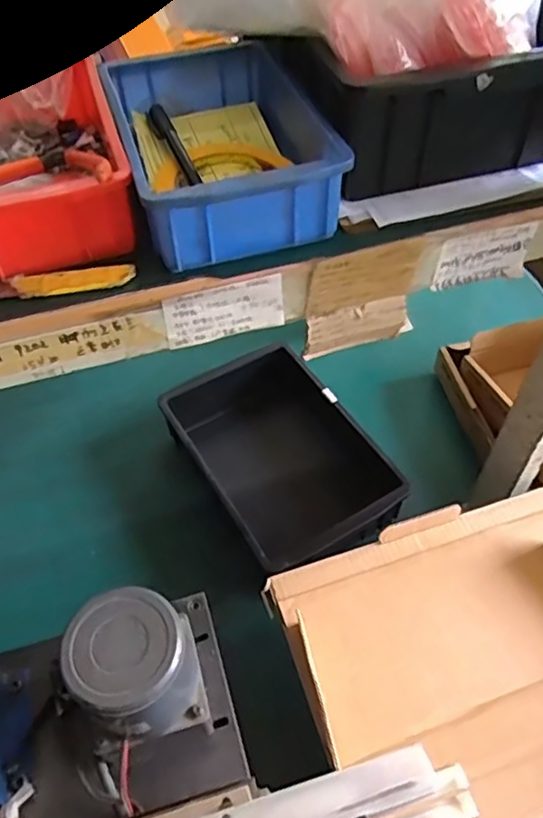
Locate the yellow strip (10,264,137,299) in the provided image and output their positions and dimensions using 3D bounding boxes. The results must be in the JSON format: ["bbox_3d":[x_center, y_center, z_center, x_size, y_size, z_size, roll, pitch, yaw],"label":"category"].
[{"bbox_3d":[-0.124,-0.081,0.391,0.075,0.007,0.017,-7,52,-4],"label":"yellow strip"}]

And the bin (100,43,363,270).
[{"bbox_3d":[-0.039,-0.188,0.440,0.126,0.055,0.186,-14,53,-10],"label":"bin"}]

